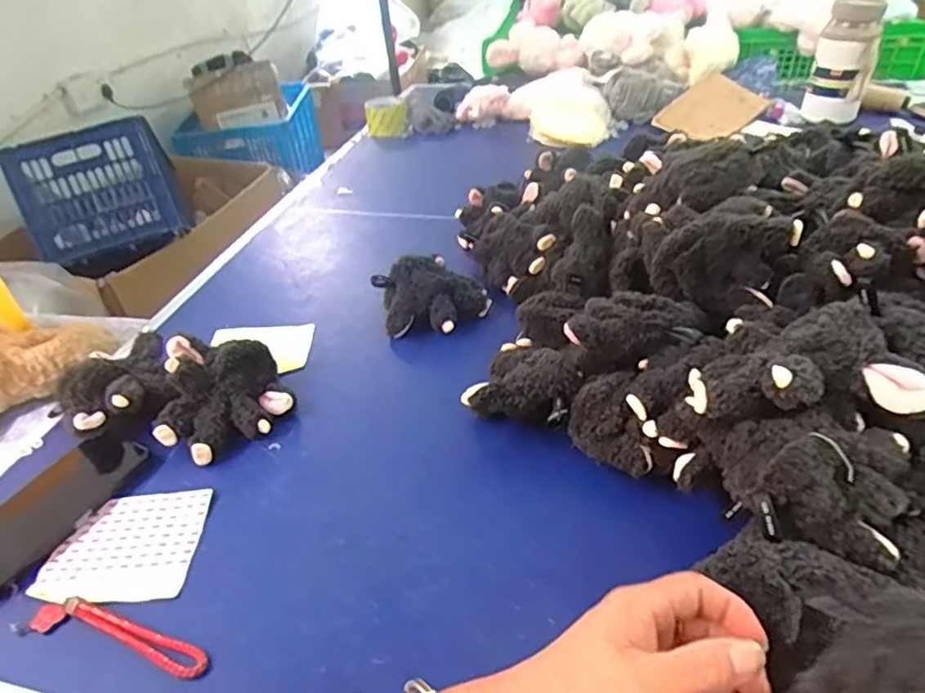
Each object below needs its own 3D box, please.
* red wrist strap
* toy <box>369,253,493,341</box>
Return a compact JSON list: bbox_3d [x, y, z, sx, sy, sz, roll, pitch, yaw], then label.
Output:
[{"bbox_3d":[-0.247,0.207,0.429,0.141,0.012,0.026,8,40,17],"label":"red wrist strap"},{"bbox_3d":[-0.036,-0.062,0.714,0.135,0.063,0.094,-8,38,-3],"label":"toy"}]

